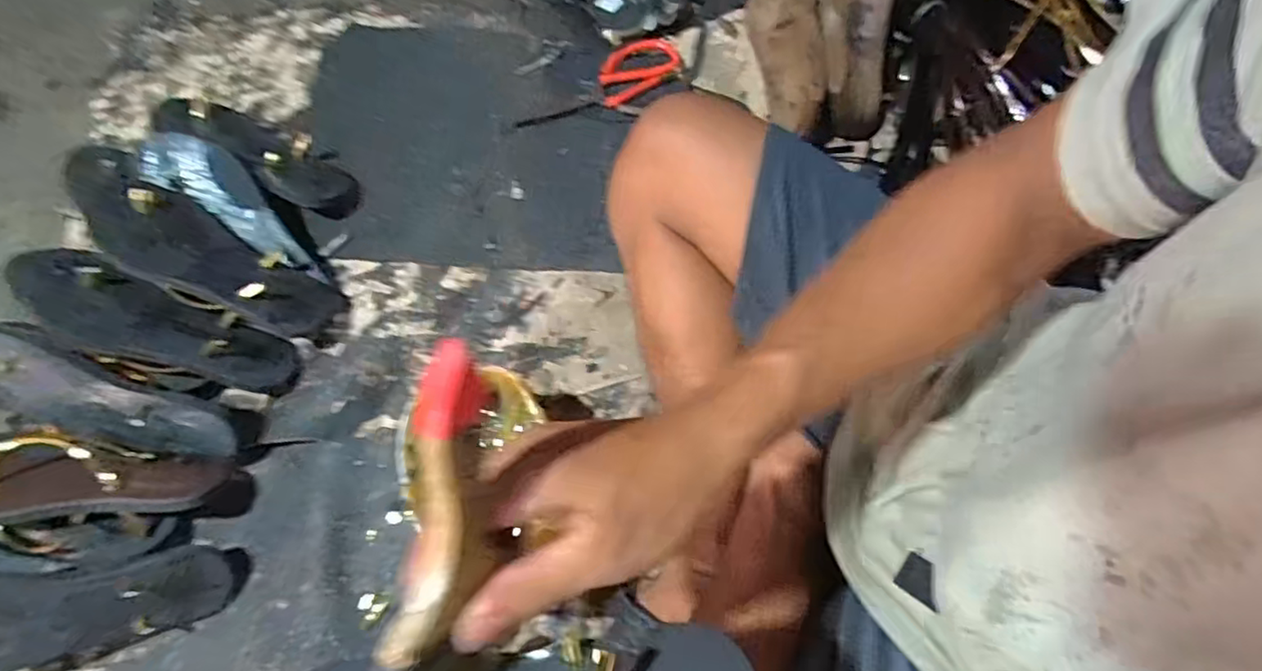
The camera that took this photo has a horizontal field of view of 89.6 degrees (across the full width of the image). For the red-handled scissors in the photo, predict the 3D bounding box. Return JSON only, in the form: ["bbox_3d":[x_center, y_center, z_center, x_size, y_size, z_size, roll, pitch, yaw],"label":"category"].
[{"bbox_3d":[-0.031,-0.280,0.719,0.199,0.008,0.060,-36,74,-10],"label":"red-handled scissors"}]

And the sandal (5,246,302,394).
[{"bbox_3d":[-0.448,-0.010,0.598,0.257,0.040,0.078,26,72,-18],"label":"sandal"}]

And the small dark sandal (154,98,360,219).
[{"bbox_3d":[-0.412,-0.206,0.699,0.261,0.054,0.076,28,75,11],"label":"small dark sandal"}]

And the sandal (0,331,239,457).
[{"bbox_3d":[-0.490,0.057,0.575,0.255,0.060,0.067,20,73,-10],"label":"sandal"}]

